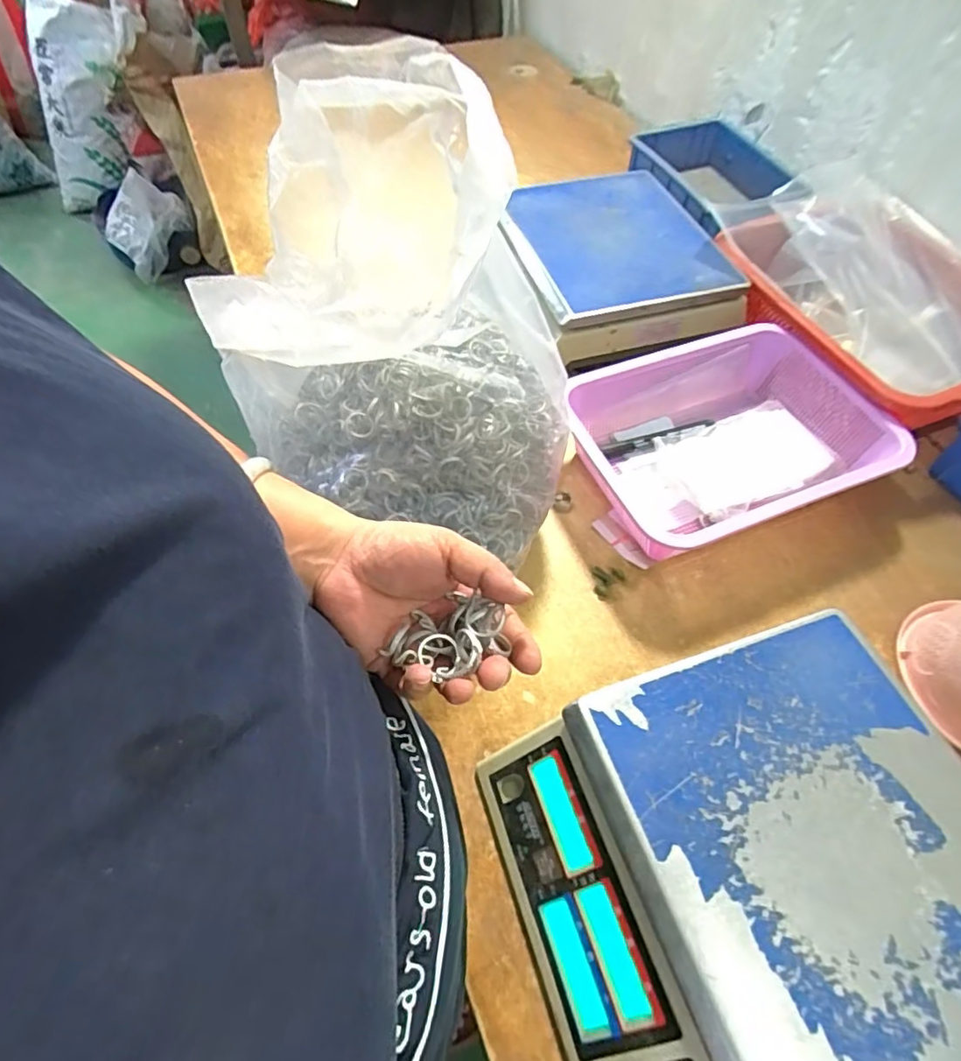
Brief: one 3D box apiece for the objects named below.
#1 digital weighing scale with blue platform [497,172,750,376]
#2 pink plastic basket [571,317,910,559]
[{"bbox_3d":[0.159,-0.345,0.740,0.238,0.072,0.284,-15,57,-11],"label":"digital weighing scale with blue platform"},{"bbox_3d":[0.255,-0.092,0.622,0.287,0.083,0.225,-19,58,-14],"label":"pink plastic basket"}]

